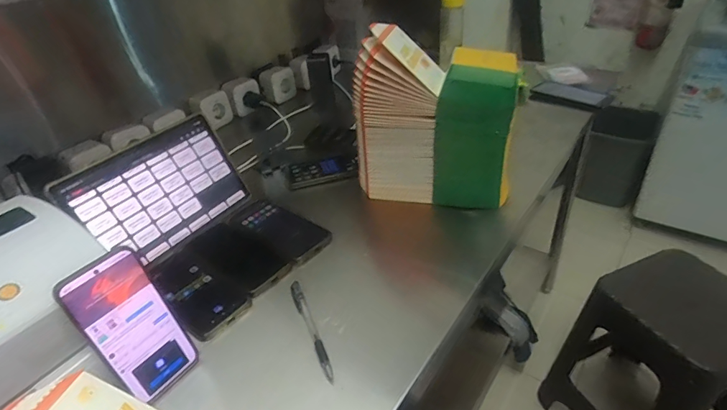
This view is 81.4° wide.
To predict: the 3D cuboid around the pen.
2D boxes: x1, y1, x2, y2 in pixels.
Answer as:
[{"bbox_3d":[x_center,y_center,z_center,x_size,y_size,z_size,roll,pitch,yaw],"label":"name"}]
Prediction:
[{"bbox_3d":[-0.065,0.151,0.521,0.015,0.012,0.156,-18,37,-16],"label":"pen"}]

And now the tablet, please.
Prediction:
[{"bbox_3d":[-0.308,-0.021,0.657,0.016,0.166,0.246,-8,26,45],"label":"tablet"}]

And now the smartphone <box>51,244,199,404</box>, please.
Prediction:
[{"bbox_3d":[-0.238,0.127,0.443,0.010,0.166,0.077,6,38,40],"label":"smartphone"}]

